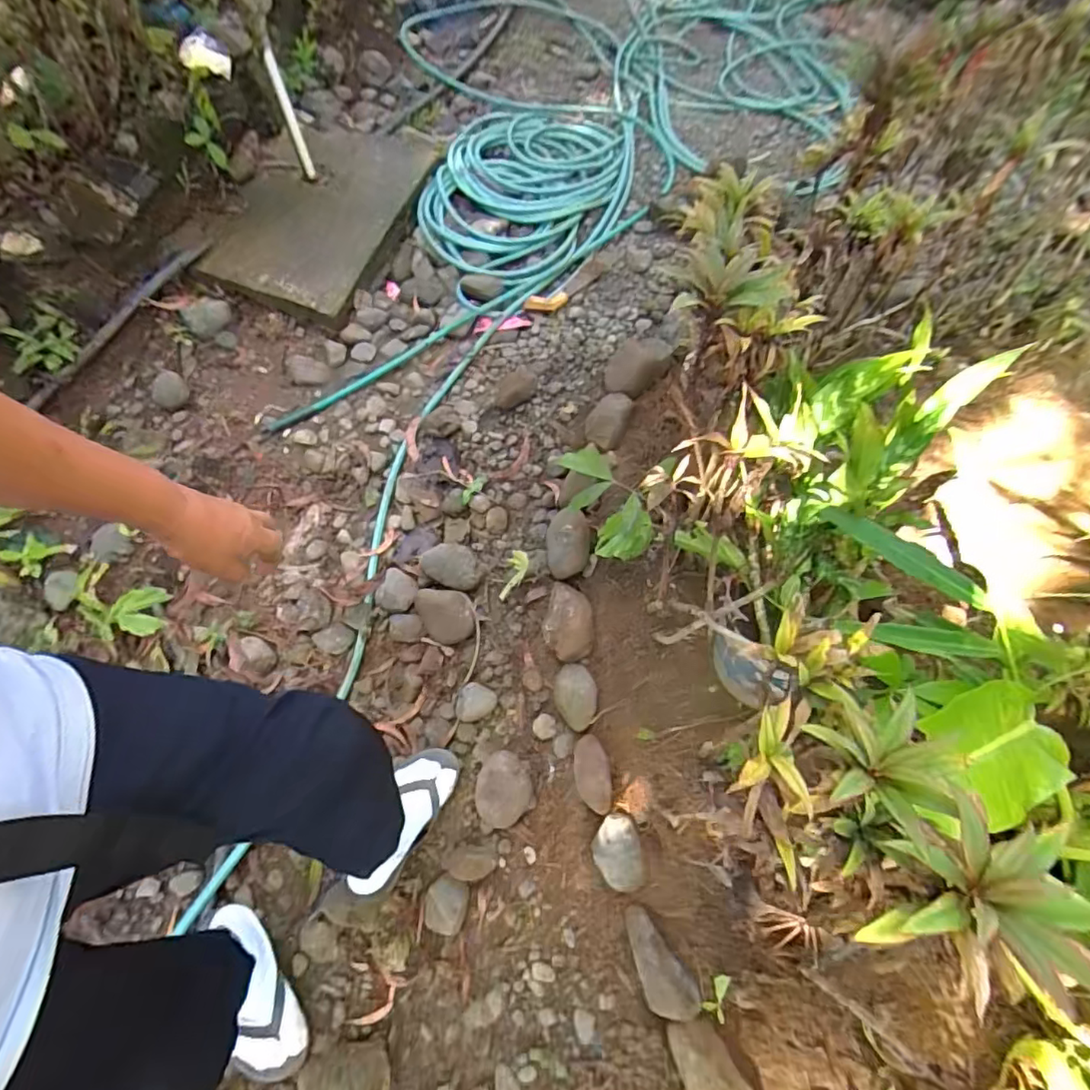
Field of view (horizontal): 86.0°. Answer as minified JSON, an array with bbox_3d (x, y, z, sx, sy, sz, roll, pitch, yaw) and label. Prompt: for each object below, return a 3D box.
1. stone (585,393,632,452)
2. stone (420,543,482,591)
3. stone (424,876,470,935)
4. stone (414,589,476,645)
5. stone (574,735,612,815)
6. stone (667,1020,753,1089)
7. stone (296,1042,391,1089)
[{"bbox_3d":[0.141,-0.278,1.300,0.090,0.057,0.147,16,60,8],"label":"stone"},{"bbox_3d":[-0.180,0.039,1.157,0.119,0.049,0.090,24,67,9],"label":"stone"},{"bbox_3d":[-0.156,0.575,0.929,0.073,0.047,0.081,21,66,7],"label":"stone"},{"bbox_3d":[-0.192,0.134,1.123,0.117,0.063,0.104,2,65,-1],"label":"stone"},{"bbox_3d":[0.079,0.381,0.974,0.055,0.084,0.122,-8,59,-6],"label":"stone"},{"bbox_3d":[0.239,0.768,0.835,0.085,0.051,0.173,-32,70,-16],"label":"stone"},{"bbox_3d":[-0.293,0.793,0.849,0.135,0.035,0.103,-3,65,-1],"label":"stone"}]

